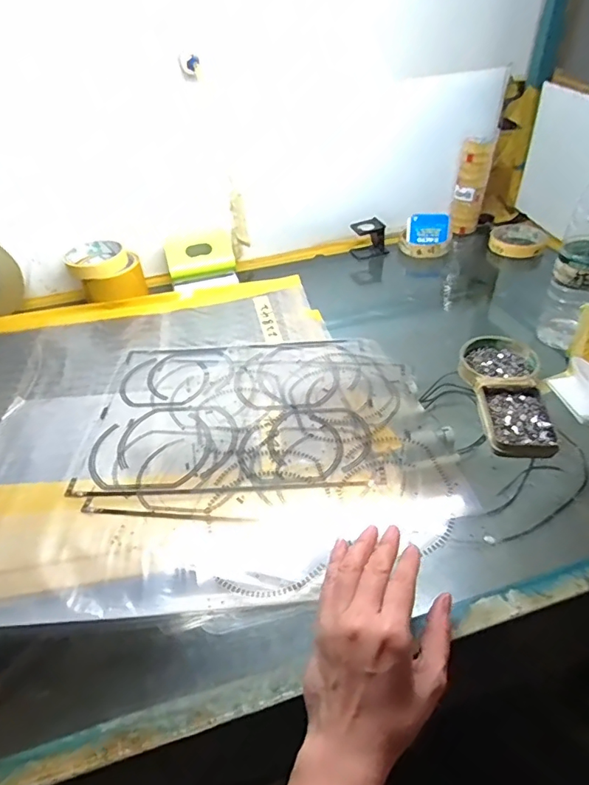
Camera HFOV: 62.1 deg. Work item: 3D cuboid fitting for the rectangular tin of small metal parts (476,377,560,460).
[{"bbox_3d":[0.215,0.022,0.477,0.064,0.017,0.095,4,40,11],"label":"rectangular tin of small metal parts"}]

